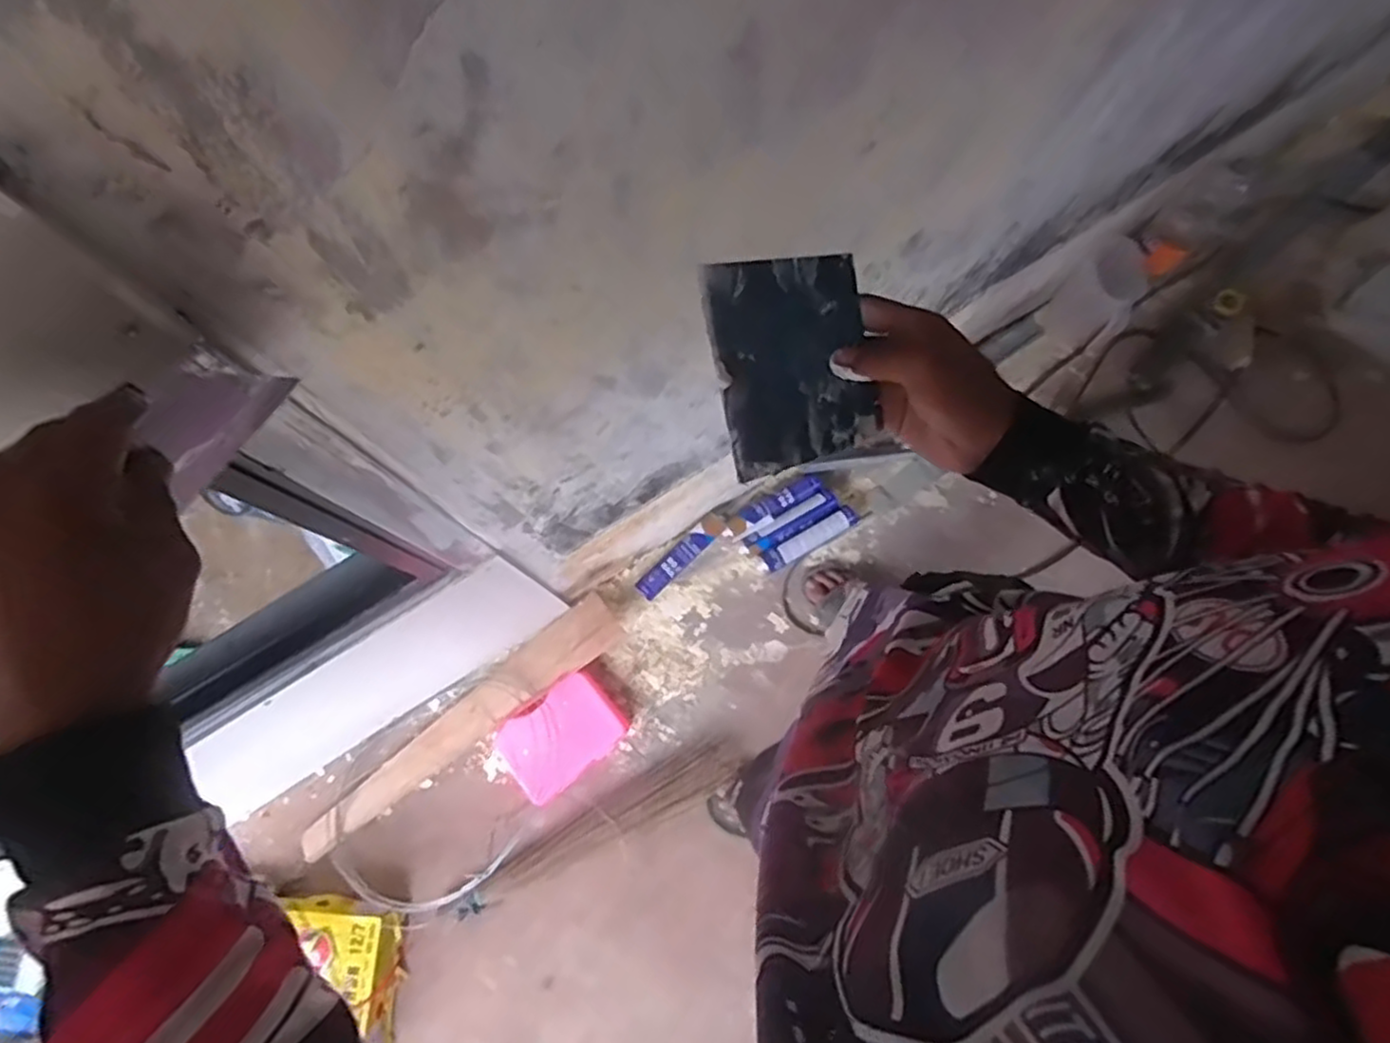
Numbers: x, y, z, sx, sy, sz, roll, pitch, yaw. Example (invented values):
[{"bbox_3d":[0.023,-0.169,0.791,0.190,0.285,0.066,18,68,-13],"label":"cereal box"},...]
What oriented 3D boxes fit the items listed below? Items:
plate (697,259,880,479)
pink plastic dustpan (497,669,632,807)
[{"bbox_3d":[0.065,-0.105,0.481,0.097,0.005,0.139,-11,109,7],"label":"plate"},{"bbox_3d":[-0.248,0.393,1.320,0.215,0.070,0.154,-38,78,-9],"label":"pink plastic dustpan"}]

